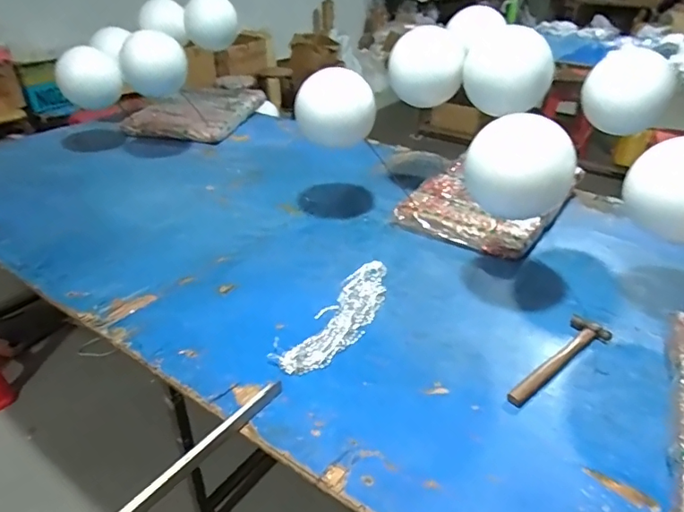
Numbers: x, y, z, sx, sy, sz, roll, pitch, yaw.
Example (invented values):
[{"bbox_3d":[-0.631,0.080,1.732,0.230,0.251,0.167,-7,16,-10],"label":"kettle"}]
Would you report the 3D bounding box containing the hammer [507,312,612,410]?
[{"bbox_3d":[0.378,0.183,0.887,0.274,0.019,0.068,-23,39,-33],"label":"hammer"}]

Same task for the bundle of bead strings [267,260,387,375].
[{"bbox_3d":[0.006,0.112,0.999,0.106,0.014,0.376,17,35,23],"label":"bundle of bead strings"}]

